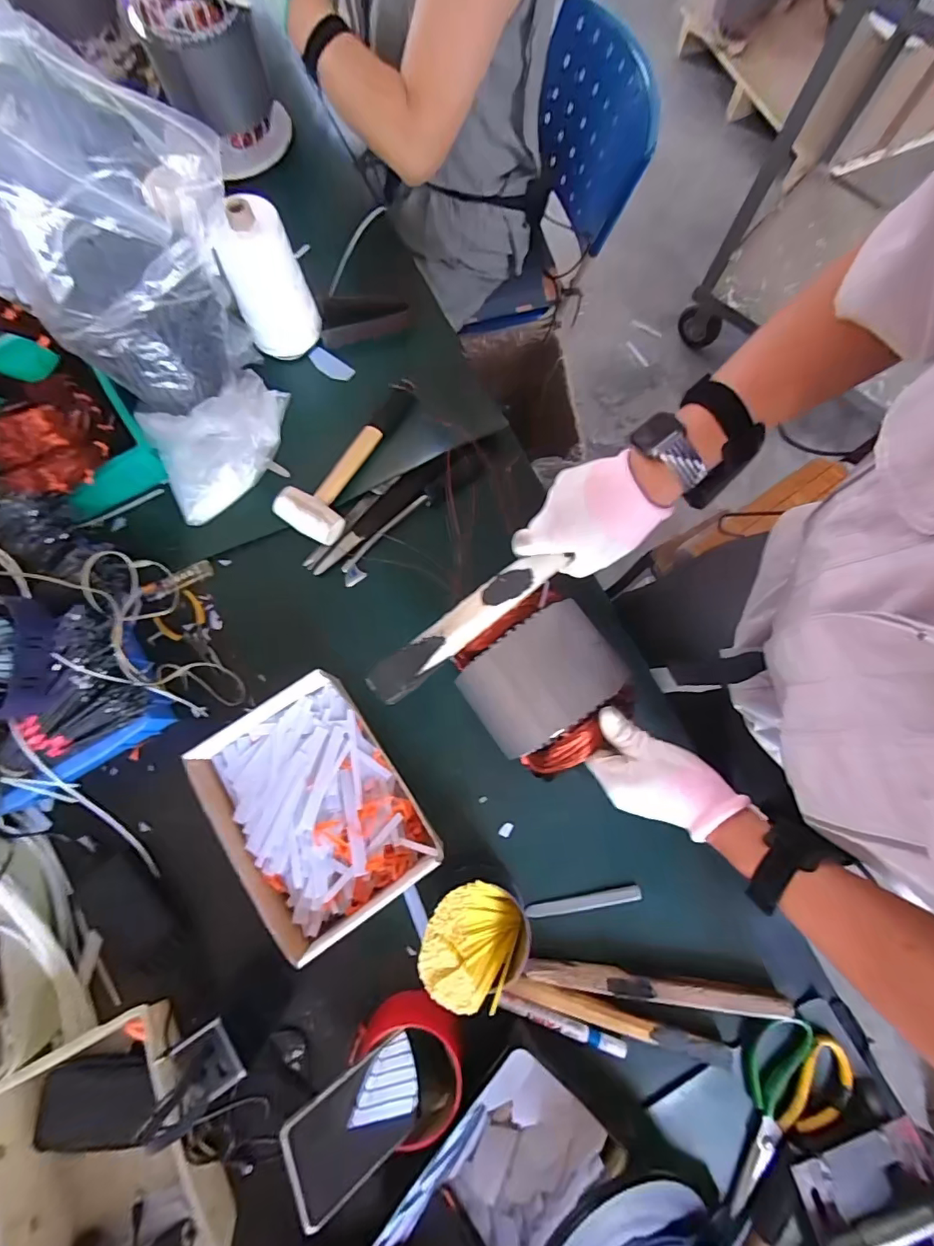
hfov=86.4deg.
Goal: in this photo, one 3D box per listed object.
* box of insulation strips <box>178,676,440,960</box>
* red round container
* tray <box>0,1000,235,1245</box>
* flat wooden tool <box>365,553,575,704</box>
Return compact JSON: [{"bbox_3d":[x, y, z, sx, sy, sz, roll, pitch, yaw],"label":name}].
[{"bbox_3d":[-0.167,0.194,0.544,0.179,0.070,0.246,-35,82,-8],"label":"box of insulation strips"},{"bbox_3d":[-0.050,0.432,0.498,0.100,0.068,0.105,1,76,-3],"label":"red round container"},{"bbox_3d":[-0.341,0.522,0.474,0.181,0.057,0.249,-27,79,-9],"label":"tray"},{"bbox_3d":[-0.003,0.000,0.467,0.206,0.013,0.036,-37,82,1],"label":"flat wooden tool"}]

